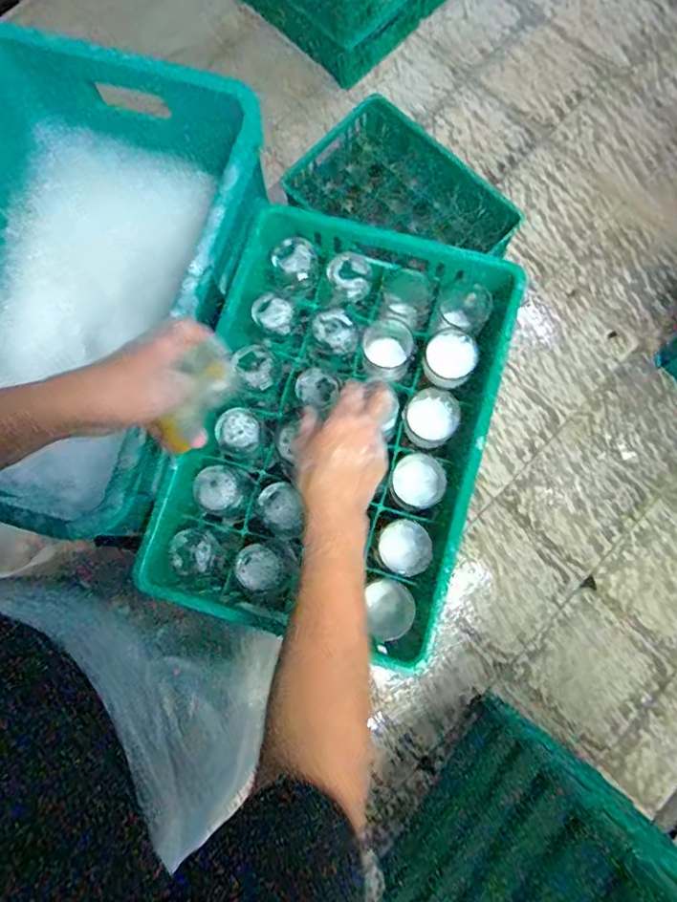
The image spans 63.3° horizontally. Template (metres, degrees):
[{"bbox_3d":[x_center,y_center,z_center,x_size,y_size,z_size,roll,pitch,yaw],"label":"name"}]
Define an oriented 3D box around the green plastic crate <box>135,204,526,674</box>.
[{"bbox_3d":[-0.002,-0.034,0.661,0.339,0.125,0.500,16,81,3],"label":"green plastic crate"}]

